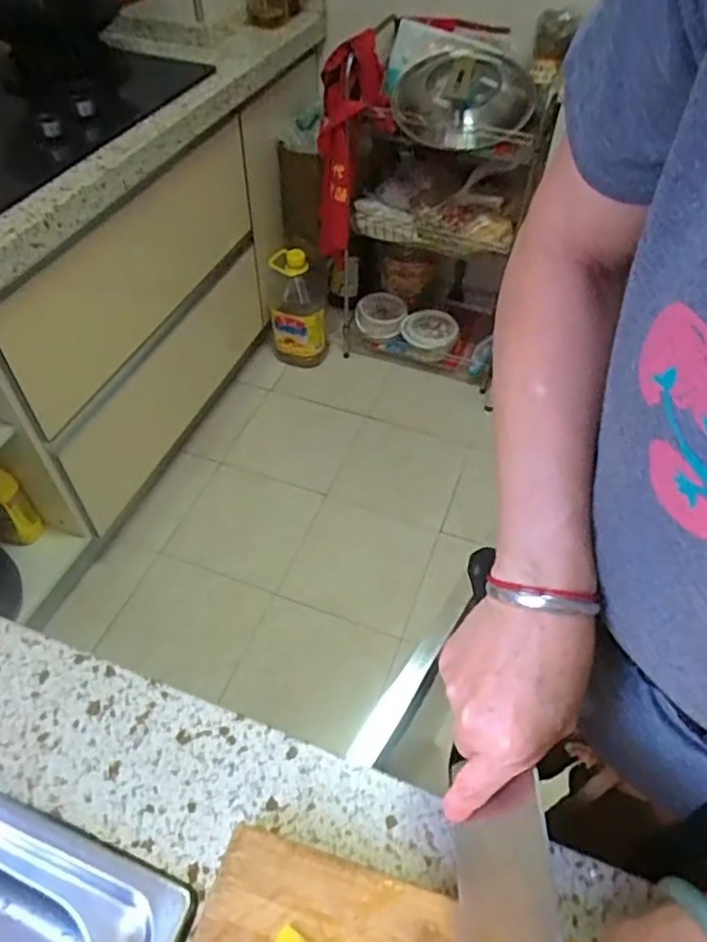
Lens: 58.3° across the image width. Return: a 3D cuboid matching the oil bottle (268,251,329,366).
[{"bbox_3d":[-0.158,-0.475,1.836,0.168,0.333,0.160,-2,51,-2],"label":"oil bottle"}]

